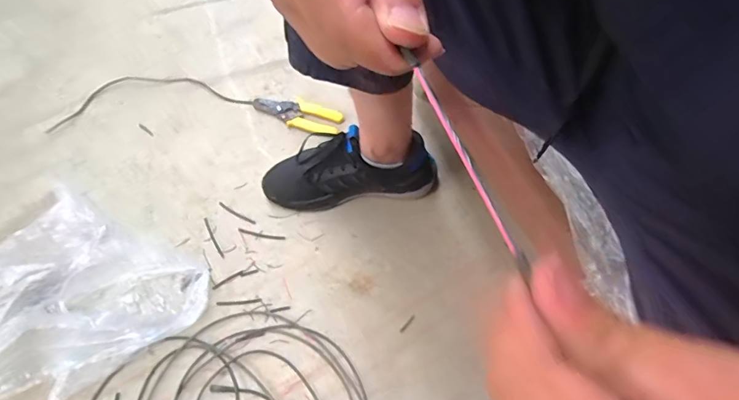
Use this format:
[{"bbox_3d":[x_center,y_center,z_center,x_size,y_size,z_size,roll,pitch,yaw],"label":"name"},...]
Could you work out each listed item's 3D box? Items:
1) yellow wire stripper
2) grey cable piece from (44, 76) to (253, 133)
[{"bbox_3d":[-0.133,-0.159,0.811,0.167,0.011,0.056,13,68,5],"label":"yellow wire stripper"},{"bbox_3d":[-0.401,-0.191,0.811,0.354,0.011,0.095,-10,68,-4],"label":"grey cable piece"}]

